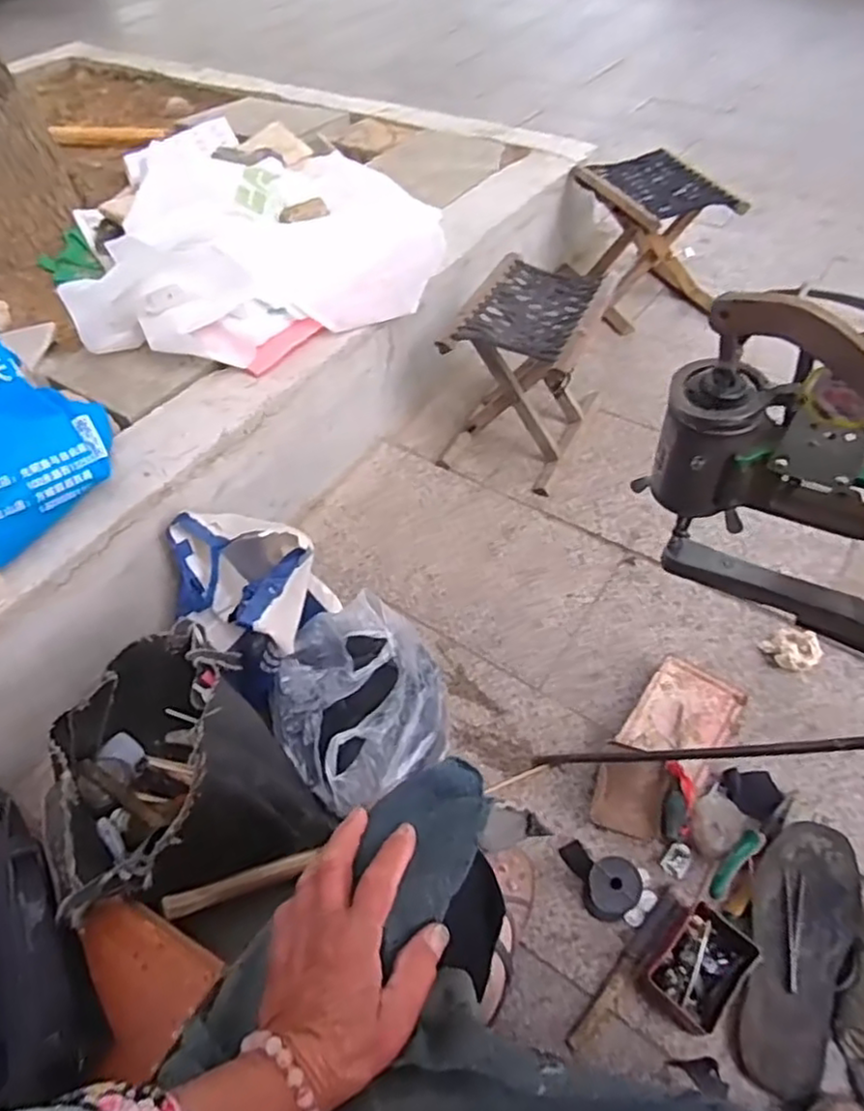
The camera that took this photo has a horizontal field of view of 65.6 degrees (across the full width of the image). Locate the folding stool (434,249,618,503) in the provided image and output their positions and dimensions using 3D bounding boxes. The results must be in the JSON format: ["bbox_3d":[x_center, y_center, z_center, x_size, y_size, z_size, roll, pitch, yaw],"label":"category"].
[{"bbox_3d":[0.168,-0.328,1.226,0.219,0.276,0.272,19,56,18],"label":"folding stool"}]

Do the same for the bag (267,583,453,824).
[{"bbox_3d":[-0.100,0.189,0.887,0.229,0.147,0.212,-8,52,-2],"label":"bag"}]

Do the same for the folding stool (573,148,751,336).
[{"bbox_3d":[0.479,-0.704,1.519,0.253,0.257,0.295,-18,53,-9],"label":"folding stool"}]

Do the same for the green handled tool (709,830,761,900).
[{"bbox_3d":[0.370,0.374,0.819,0.024,0.015,0.097,36,63,28],"label":"green handled tool"}]

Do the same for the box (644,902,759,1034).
[{"bbox_3d":[0.306,0.468,0.762,0.113,0.035,0.079,-38,58,-22],"label":"box"}]

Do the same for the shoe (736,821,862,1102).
[{"bbox_3d":[0.418,0.445,0.759,0.106,0.043,0.279,15,55,16],"label":"shoe"}]

